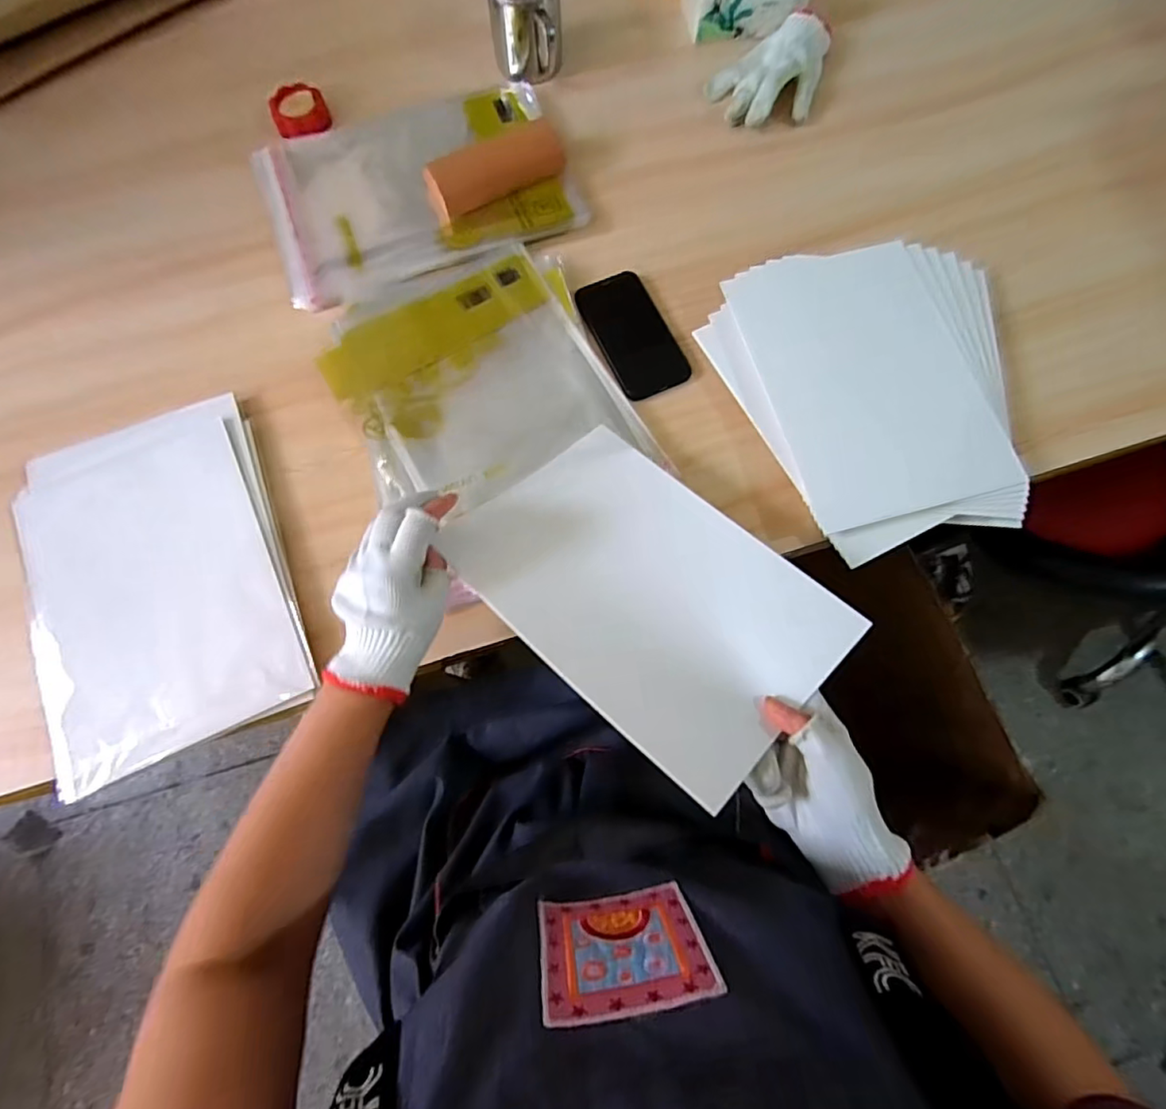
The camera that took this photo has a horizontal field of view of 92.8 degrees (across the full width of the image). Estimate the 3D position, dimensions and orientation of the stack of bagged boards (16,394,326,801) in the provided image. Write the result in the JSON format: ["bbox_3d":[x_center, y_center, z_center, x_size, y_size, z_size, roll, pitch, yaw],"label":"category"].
[{"bbox_3d":[-0.403,0.017,0.517,0.234,0.019,0.332,-21,74,-5],"label":"stack of bagged boards"}]

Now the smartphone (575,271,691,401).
[{"bbox_3d":[0.052,-0.234,0.589,0.076,0.008,0.142,-24,75,-9],"label":"smartphone"}]

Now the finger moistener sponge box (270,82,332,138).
[{"bbox_3d":[-0.343,-0.538,0.671,0.062,0.023,0.059,-23,74,-8],"label":"finger moistener sponge box"}]

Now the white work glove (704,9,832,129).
[{"bbox_3d":[0.230,-0.602,0.680,0.125,0.032,0.178,21,73,5],"label":"white work glove"}]

